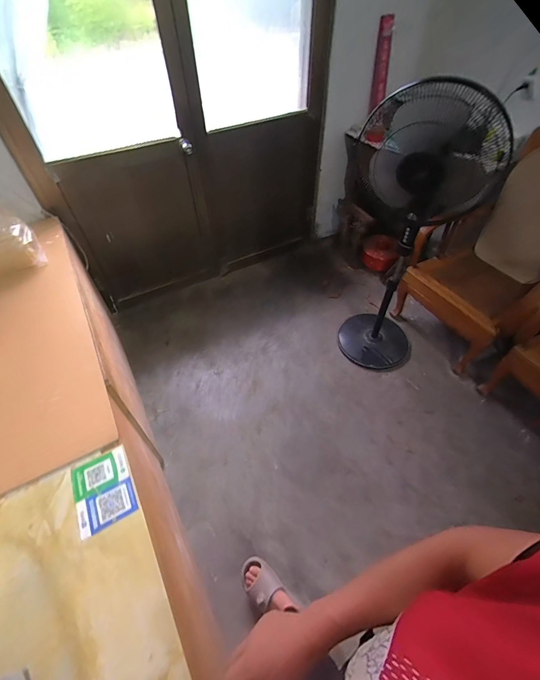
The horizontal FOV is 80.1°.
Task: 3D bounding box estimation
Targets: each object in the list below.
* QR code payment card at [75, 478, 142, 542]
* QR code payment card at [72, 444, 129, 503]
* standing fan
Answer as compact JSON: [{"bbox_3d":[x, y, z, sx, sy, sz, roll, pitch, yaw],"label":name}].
[{"bbox_3d":[-0.355,0.364,0.703,0.119,0.004,0.078,-26,55,-17],"label":"QR code payment card"},{"bbox_3d":[-0.393,0.308,0.746,0.118,0.008,0.081,-24,56,-15],"label":"QR code payment card"},{"bbox_3d":[0.551,-0.363,1.367,0.421,1.200,0.367,24,55,20],"label":"standing fan"}]

